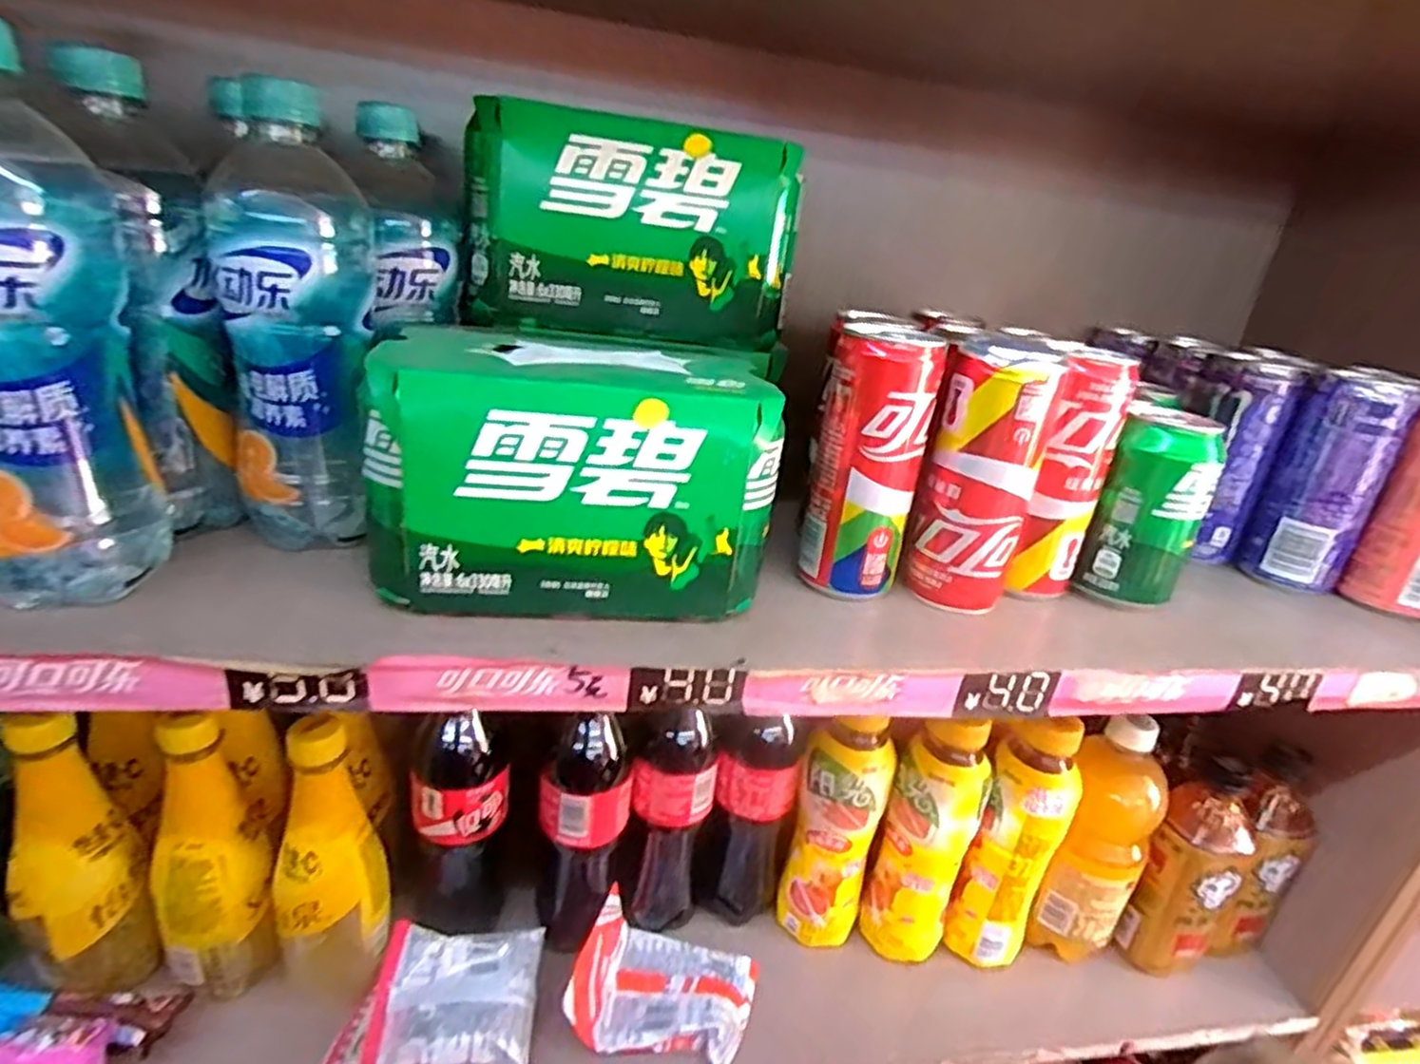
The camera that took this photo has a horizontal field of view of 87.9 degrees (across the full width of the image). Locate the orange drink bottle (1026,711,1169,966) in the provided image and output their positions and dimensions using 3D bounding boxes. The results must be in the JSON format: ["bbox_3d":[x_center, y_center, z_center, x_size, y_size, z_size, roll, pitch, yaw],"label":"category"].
[{"bbox_3d":[0.300,0.232,0.564,0.067,0.195,0.063,23,28,31],"label":"orange drink bottle"}]

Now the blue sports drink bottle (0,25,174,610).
[{"bbox_3d":[-0.276,-0.076,0.301,0.075,0.212,0.061,-15,32,-42],"label":"blue sports drink bottle"}]

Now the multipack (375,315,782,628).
[{"bbox_3d":[-0.067,-0.034,0.382,0.185,0.115,0.108,3,24,-11],"label":"multipack"}]

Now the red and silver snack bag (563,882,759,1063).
[{"bbox_3d":[-0.030,0.312,0.508,0.120,0.043,0.095,11,24,7],"label":"red and silver snack bag"}]

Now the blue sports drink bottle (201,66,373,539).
[{"bbox_3d":[-0.207,-0.099,0.376,0.070,0.209,0.069,-3,26,-24],"label":"blue sports drink bottle"}]

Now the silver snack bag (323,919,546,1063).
[{"bbox_3d":[-0.175,0.305,0.477,0.120,0.038,0.086,5,24,-7],"label":"silver snack bag"}]

